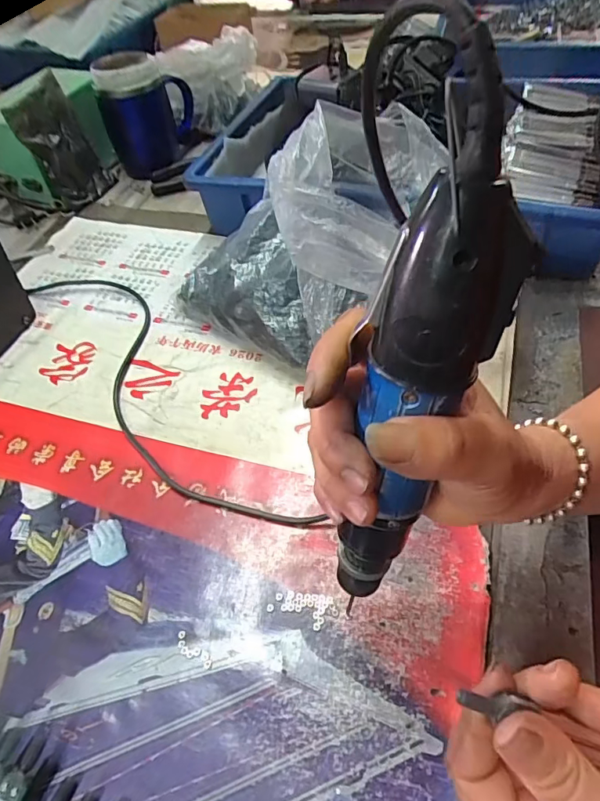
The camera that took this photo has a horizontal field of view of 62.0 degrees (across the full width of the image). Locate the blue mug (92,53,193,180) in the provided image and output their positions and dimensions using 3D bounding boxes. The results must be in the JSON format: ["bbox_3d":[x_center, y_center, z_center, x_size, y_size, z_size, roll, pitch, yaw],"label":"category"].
[{"bbox_3d":[-0.200,-0.378,0.662,0.107,0.139,0.117,-10,51,-2],"label":"blue mug"}]

